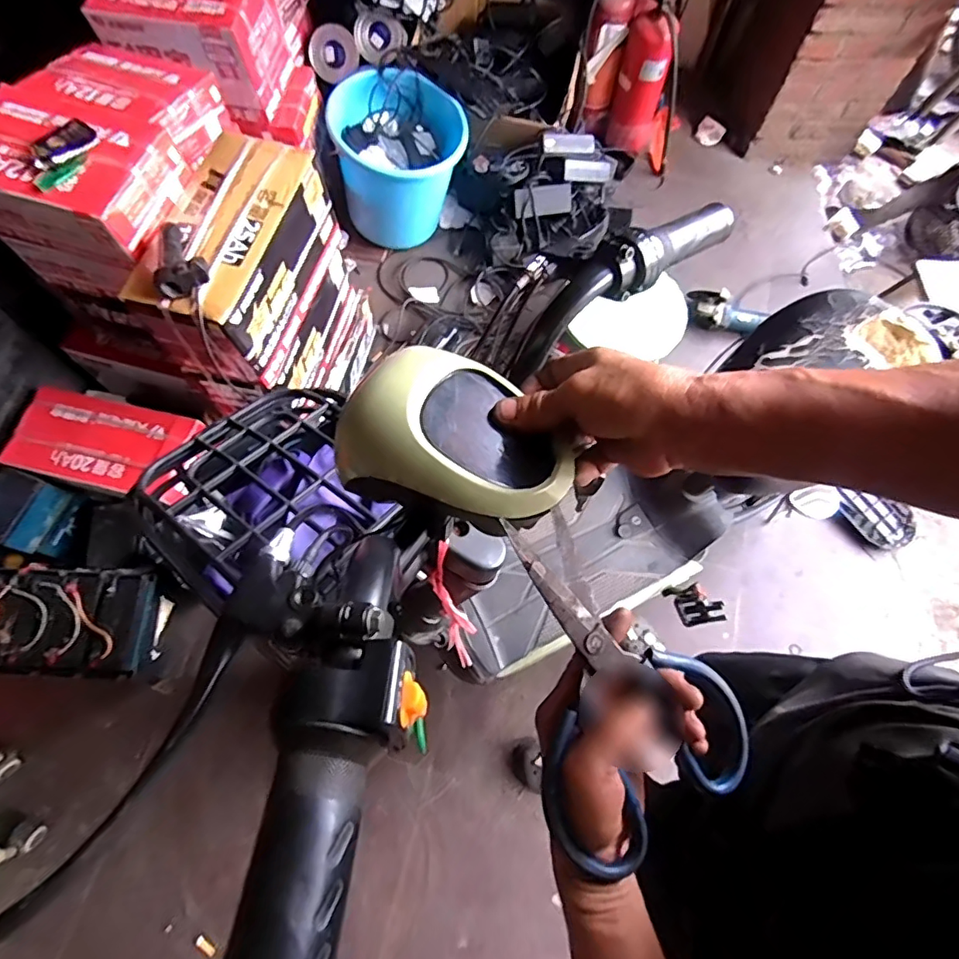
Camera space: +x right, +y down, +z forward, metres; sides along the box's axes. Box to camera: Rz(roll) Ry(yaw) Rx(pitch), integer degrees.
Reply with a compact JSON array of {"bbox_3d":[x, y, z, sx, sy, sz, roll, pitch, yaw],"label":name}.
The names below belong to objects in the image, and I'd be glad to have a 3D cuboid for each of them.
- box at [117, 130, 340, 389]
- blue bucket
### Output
[{"bbox_3d":[-0.439,-0.405,1.013,0.201,0.220,0.391,16,71,6],"label":"box"},{"bbox_3d":[-0.205,-0.844,1.480,0.325,0.316,0.280,-5,70,-2],"label":"blue bucket"}]

